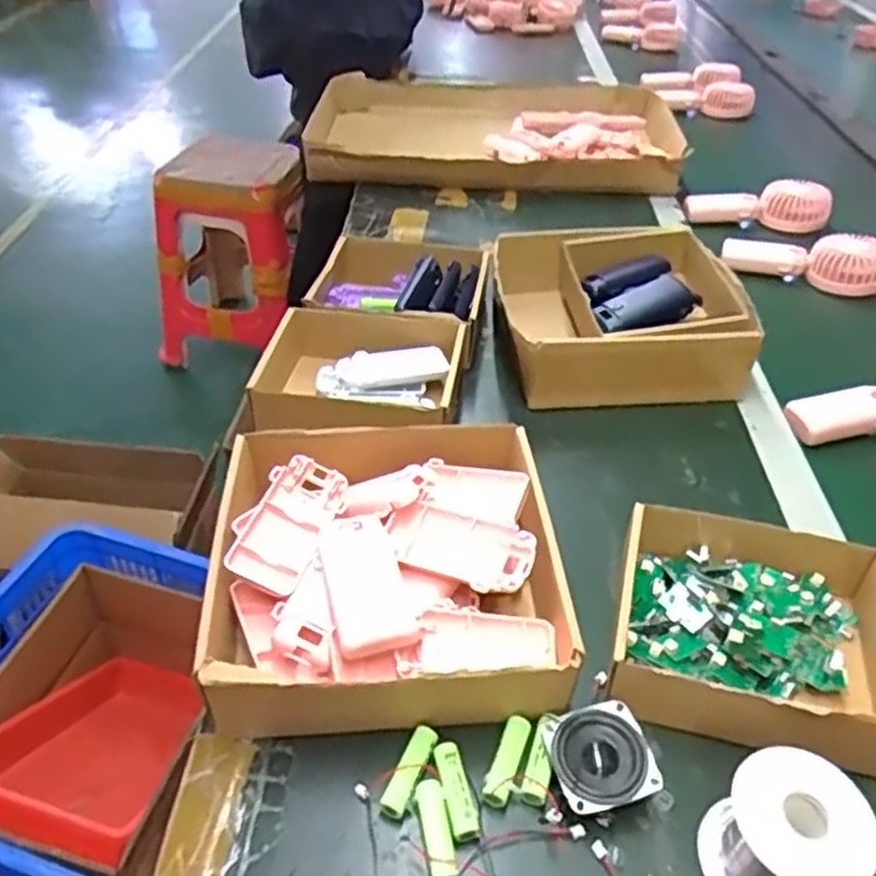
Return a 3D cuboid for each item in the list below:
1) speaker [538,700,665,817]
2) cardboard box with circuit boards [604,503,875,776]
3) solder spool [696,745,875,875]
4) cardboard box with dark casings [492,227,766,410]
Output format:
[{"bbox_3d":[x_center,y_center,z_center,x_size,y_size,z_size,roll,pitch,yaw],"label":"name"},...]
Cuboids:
[{"bbox_3d":[0.090,0.181,0.425,0.054,0.031,0.054,-6,41,-10],"label":"speaker"},{"bbox_3d":[0.201,0.123,0.477,0.172,0.055,0.157,12,41,11],"label":"cardboard box with circuit boards"},{"bbox_3d":[0.171,0.199,0.376,0.059,0.065,0.063,2,40,-1],"label":"solder spool"},{"bbox_3d":[0.169,-0.123,0.742,0.217,0.073,0.214,2,40,-1],"label":"cardboard box with dark casings"}]

